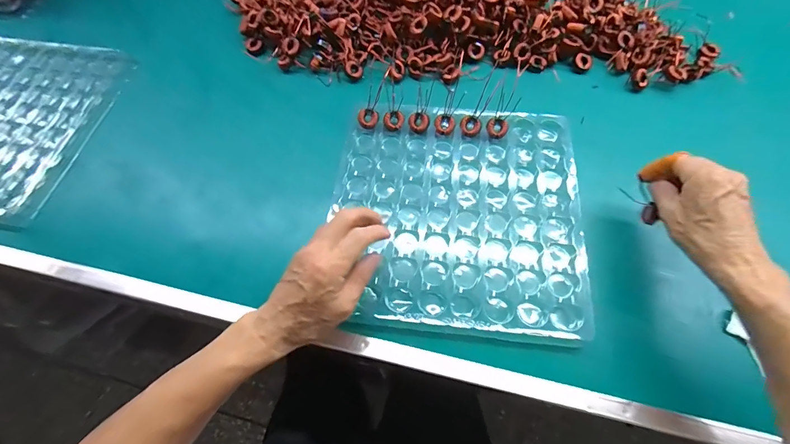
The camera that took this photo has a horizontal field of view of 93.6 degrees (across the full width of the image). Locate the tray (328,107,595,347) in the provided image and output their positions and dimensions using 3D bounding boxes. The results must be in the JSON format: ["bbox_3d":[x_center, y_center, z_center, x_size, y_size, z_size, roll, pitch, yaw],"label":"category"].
[{"bbox_3d":[0.073,-0.012,0.435,0.281,0.024,0.277,6,65,4],"label":"tray"}]

